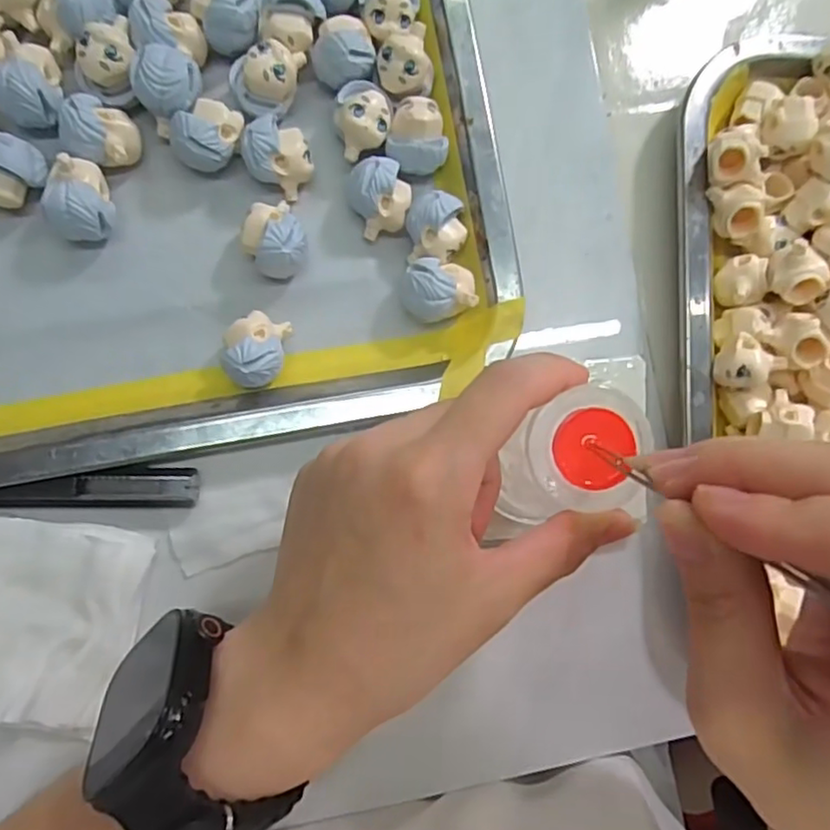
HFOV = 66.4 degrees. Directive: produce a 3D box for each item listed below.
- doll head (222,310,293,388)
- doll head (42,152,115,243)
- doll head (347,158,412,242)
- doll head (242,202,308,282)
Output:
[{"bbox_3d":[-0.061,-0.025,0.242,0.021,0.022,0.028,13,86,-4],"label":"doll head"},{"bbox_3d":[-0.122,-0.078,0.236,0.020,0.027,0.027,32,85,-2],"label":"doll head"},{"bbox_3d":[-0.013,-0.084,0.249,0.024,0.022,0.024,0,87,-4],"label":"doll head"},{"bbox_3d":[-0.054,-0.067,0.243,0.022,0.025,0.027,-29,90,-5],"label":"doll head"}]

